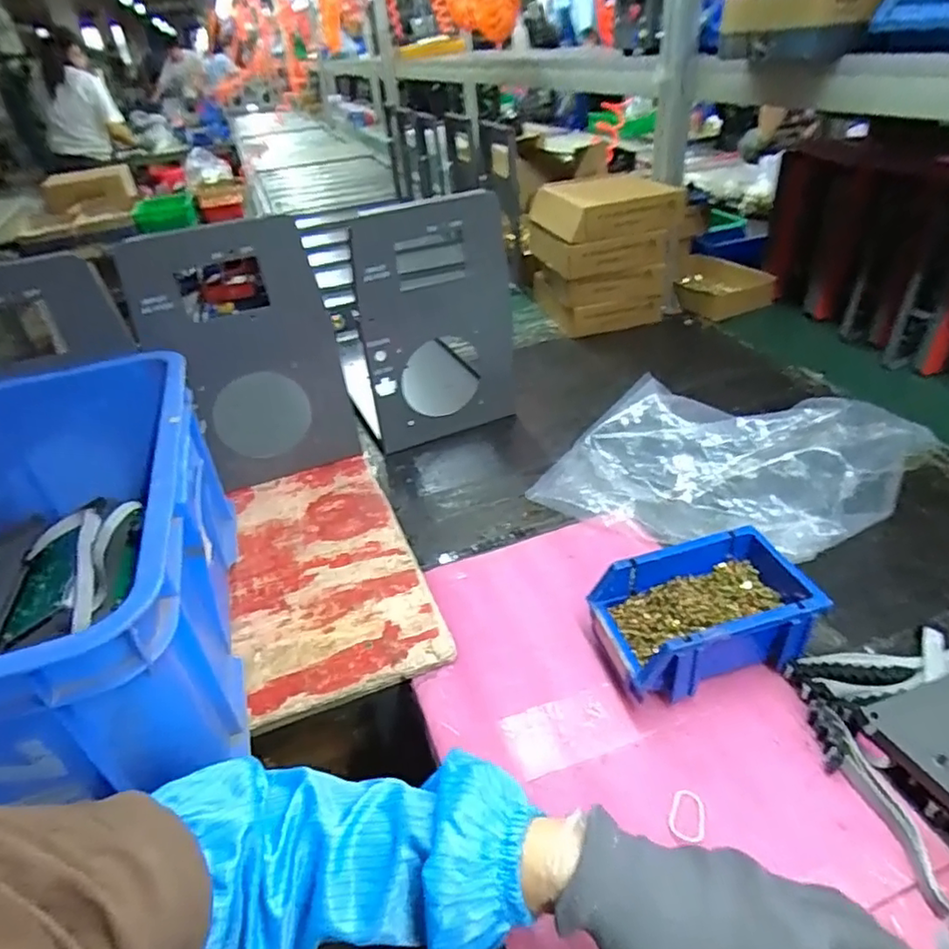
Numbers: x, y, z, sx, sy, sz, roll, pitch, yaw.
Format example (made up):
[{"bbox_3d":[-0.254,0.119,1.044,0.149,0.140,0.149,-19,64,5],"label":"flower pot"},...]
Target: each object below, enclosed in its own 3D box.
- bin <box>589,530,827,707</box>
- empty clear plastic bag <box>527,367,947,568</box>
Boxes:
[{"bbox_3d":[0.189,0.117,0.509,0.166,0.073,0.101,-12,35,-9],"label":"bin"},{"bbox_3d":[0.282,-0.023,0.688,0.354,0.071,0.280,17,41,29],"label":"empty clear plastic bag"}]

